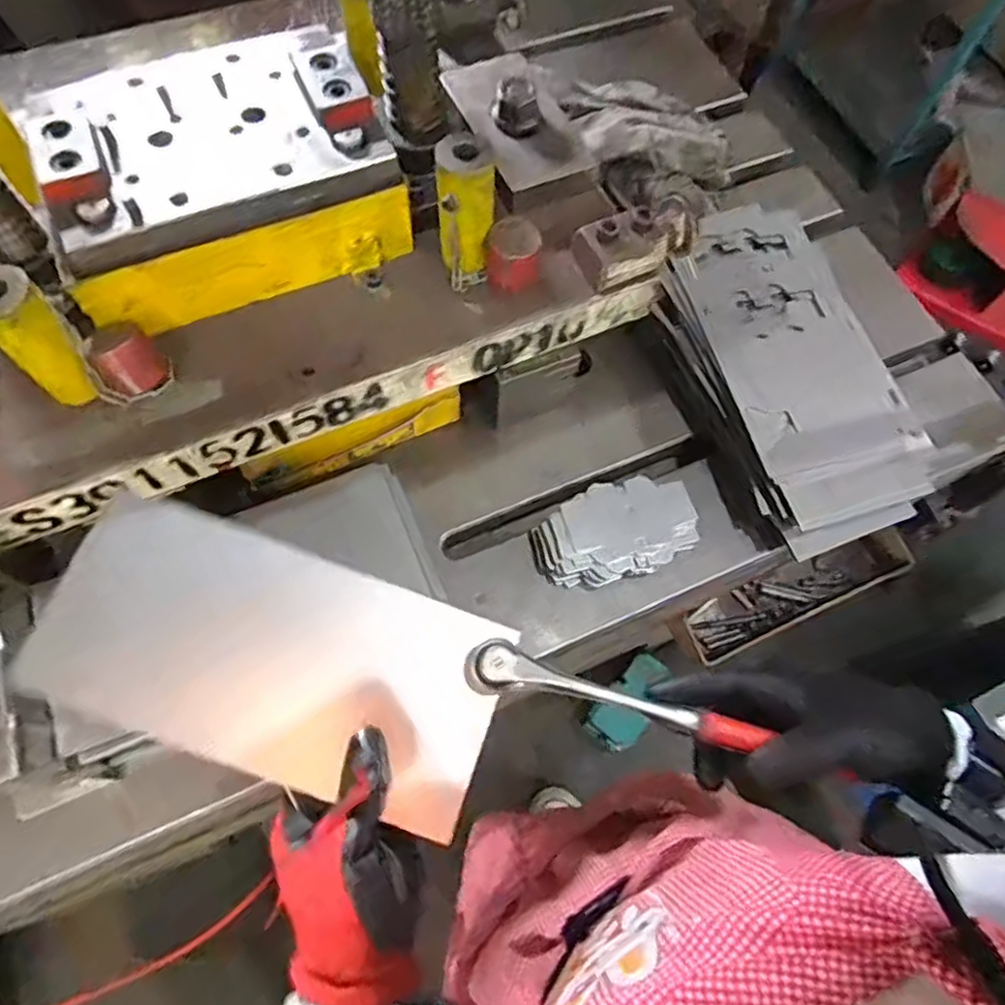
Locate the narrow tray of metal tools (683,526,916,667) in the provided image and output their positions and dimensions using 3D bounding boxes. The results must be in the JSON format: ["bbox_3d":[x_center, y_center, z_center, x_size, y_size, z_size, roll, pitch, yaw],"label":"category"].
[{"bbox_3d":[0.359,0.111,0.832,0.310,0.046,0.074,-22,69,-11],"label":"narrow tray of metal tools"}]

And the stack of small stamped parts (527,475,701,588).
[{"bbox_3d":[0.092,0.025,0.557,0.133,0.031,0.078,-13,68,-7],"label":"stack of small stamped parts"}]

